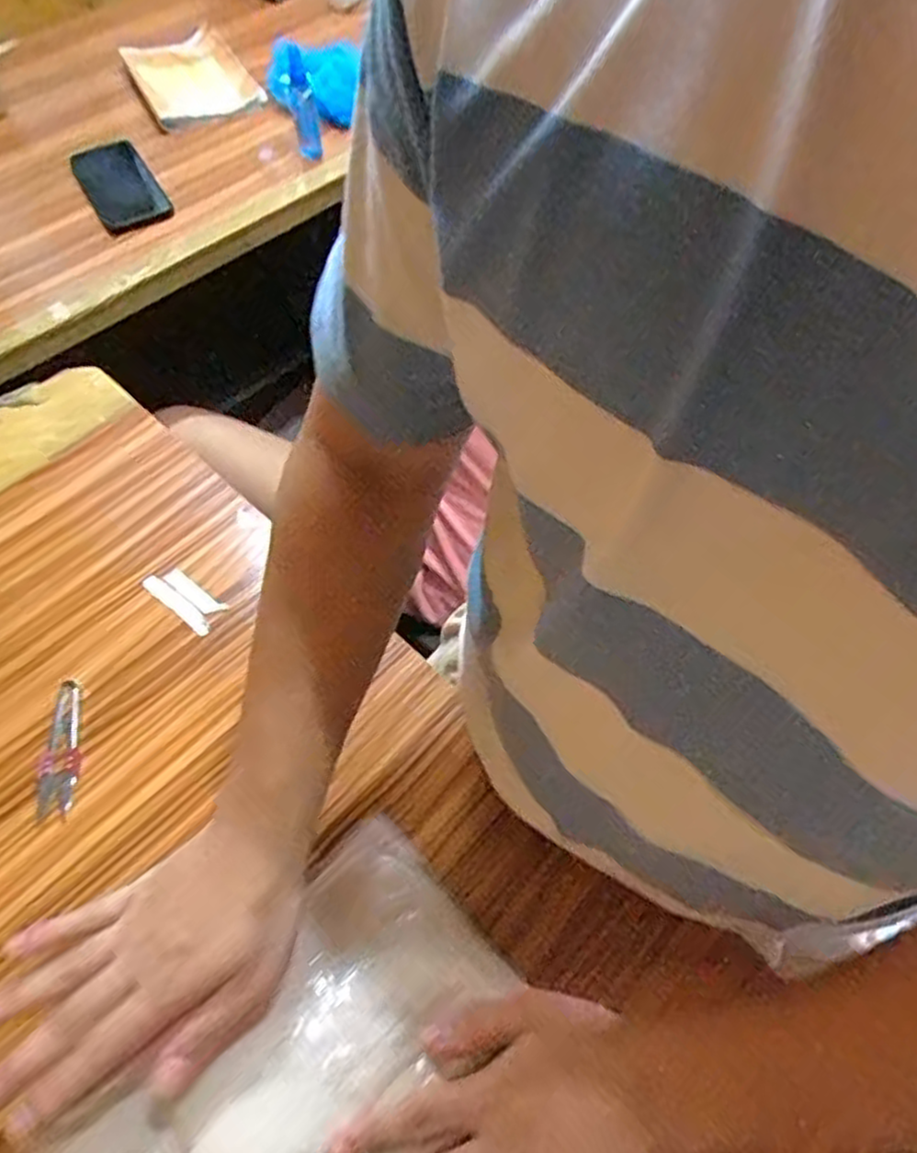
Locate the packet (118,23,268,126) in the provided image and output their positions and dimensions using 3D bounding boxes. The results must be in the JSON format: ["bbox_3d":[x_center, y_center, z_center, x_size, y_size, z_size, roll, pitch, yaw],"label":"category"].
[{"bbox_3d":[-0.373,-0.691,1.011,0.148,0.028,0.183,-32,64,-18],"label":"packet"}]

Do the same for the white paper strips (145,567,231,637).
[{"bbox_3d":[-0.223,0.017,0.598,0.072,0.005,0.030,35,63,19],"label":"white paper strips"}]

